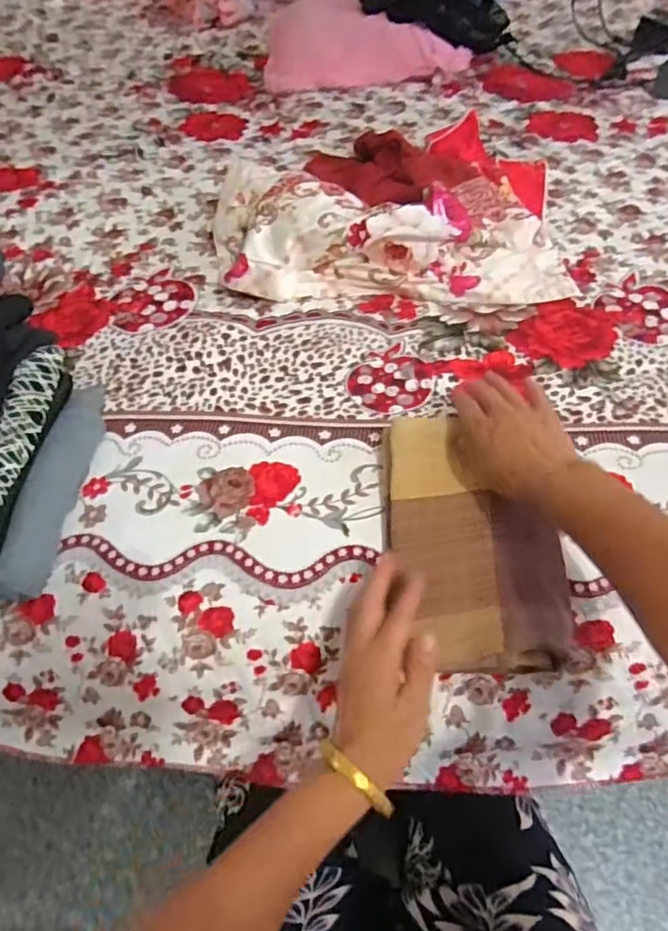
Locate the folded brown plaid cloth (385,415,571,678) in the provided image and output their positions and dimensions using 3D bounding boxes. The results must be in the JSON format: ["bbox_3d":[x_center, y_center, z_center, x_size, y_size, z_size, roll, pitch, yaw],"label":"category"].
[{"bbox_3d":[0.113,0.054,0.466,0.133,0.023,0.216,-3,56,0],"label":"folded brown plaid cloth"}]

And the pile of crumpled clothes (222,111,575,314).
[{"bbox_3d":[0.075,-0.380,0.757,0.437,0.076,0.432,2,56,3],"label":"pile of crumpled clothes"}]

